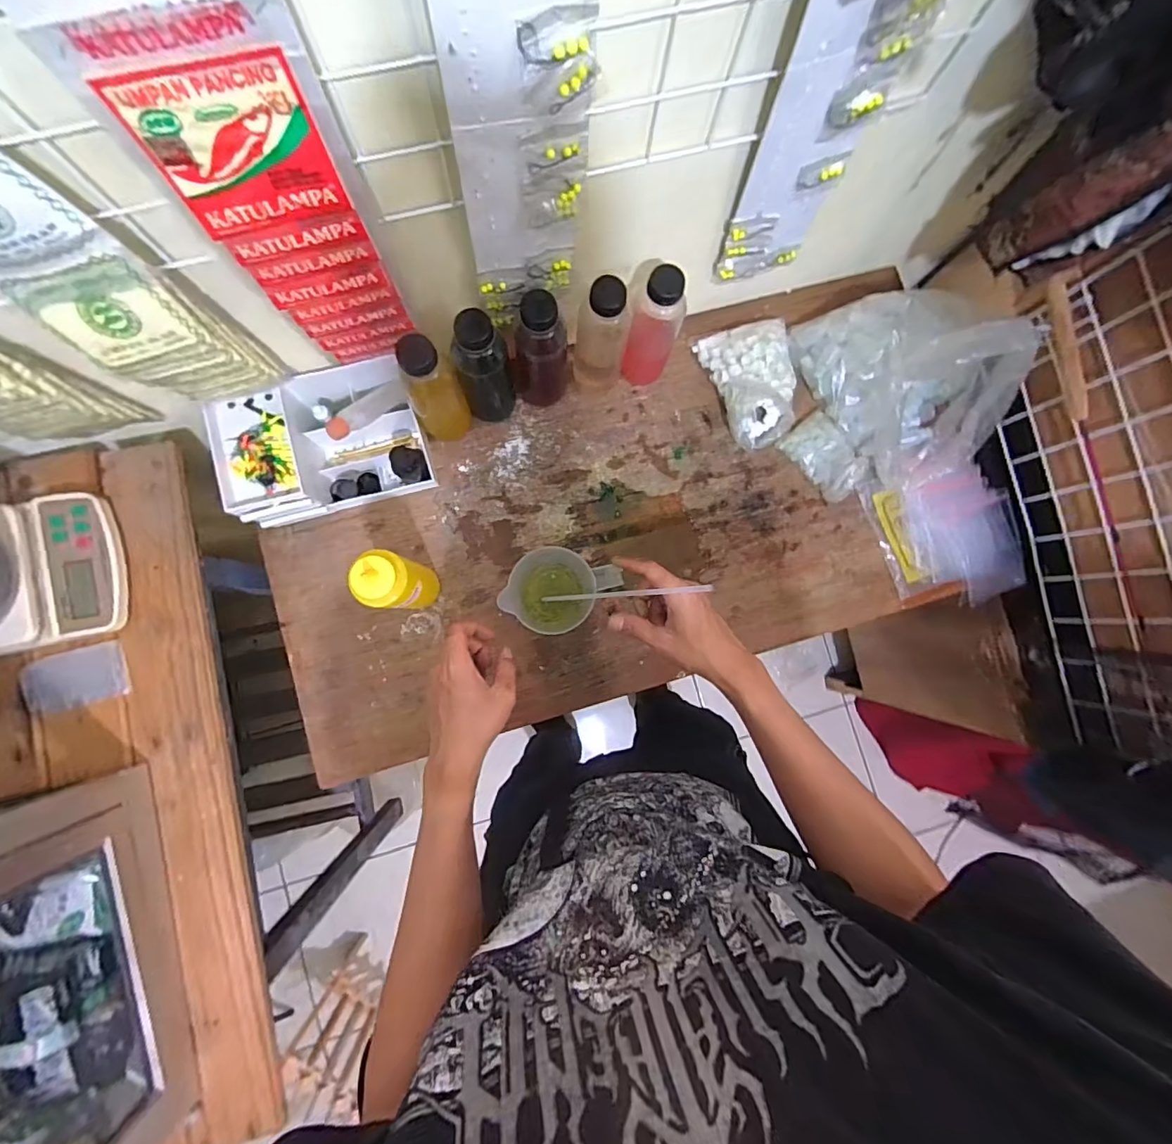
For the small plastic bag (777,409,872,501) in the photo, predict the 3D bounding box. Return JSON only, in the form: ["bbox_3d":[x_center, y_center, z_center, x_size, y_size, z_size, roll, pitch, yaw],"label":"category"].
[{"bbox_3d":[0.337,-0.161,0.713,0.070,0.054,0.116,-38,88,-6],"label":"small plastic bag"}]

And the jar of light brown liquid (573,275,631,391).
[{"bbox_3d":[0.018,-0.281,0.641,0.061,0.184,0.054,5,85,-3],"label":"jar of light brown liquid"}]

